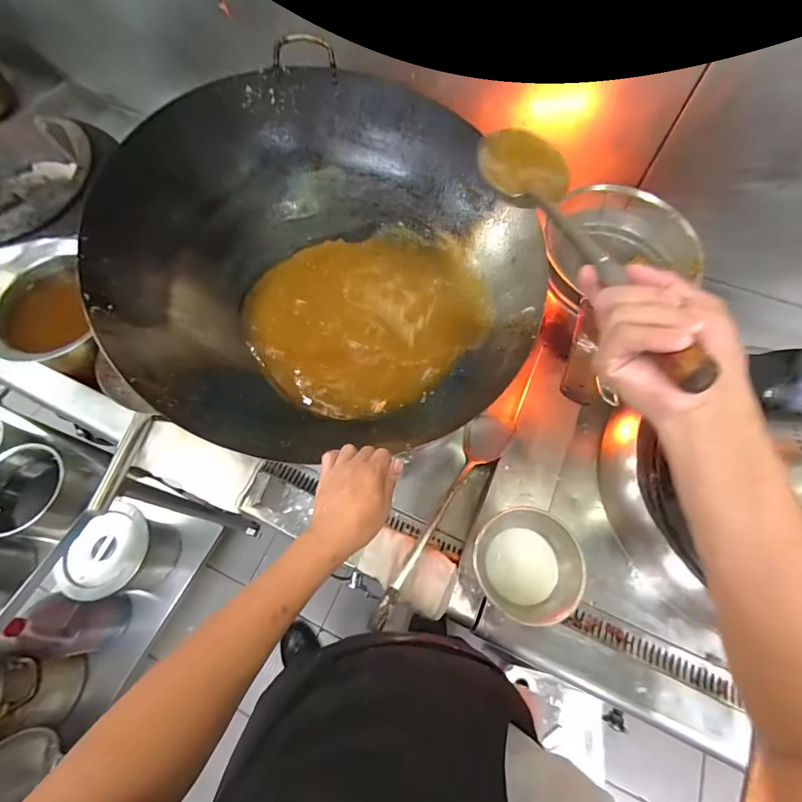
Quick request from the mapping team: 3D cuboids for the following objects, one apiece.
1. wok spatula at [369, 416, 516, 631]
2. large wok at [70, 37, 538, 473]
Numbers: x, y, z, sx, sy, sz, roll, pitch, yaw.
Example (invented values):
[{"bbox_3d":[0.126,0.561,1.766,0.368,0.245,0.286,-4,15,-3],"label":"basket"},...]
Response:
[{"bbox_3d":[0.082,0.201,0.728,0.081,0.069,0.437,28,68,13],"label":"wok spatula"},{"bbox_3d":[-0.105,-0.228,0.662,0.623,0.246,0.634,15,65,7],"label":"large wok"}]

